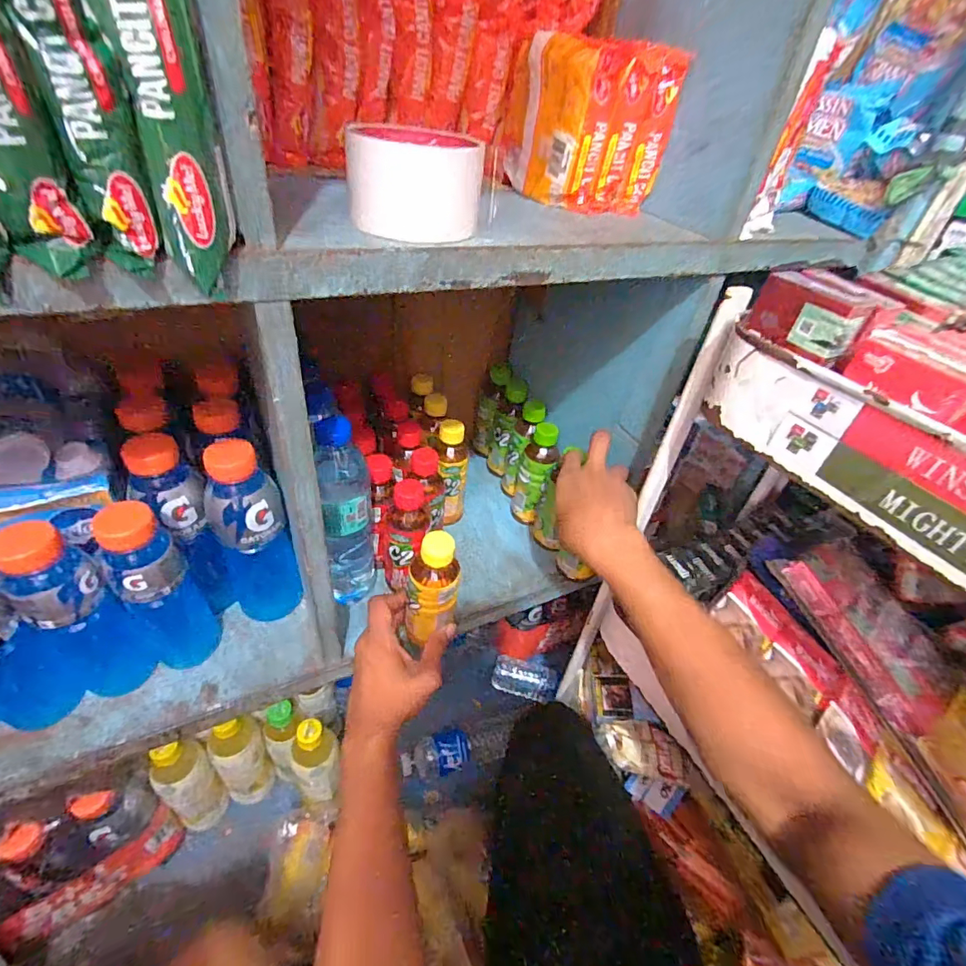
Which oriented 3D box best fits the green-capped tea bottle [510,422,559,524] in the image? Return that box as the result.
[{"bbox_3d":[0.068,-0.009,0.633,0.045,0.136,0.057,10,39,3],"label":"green-capped tea bottle"}]

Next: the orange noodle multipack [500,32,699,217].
[{"bbox_3d":[0.087,-0.292,0.401,0.107,0.104,0.089,-13,44,-24],"label":"orange noodle multipack"}]

